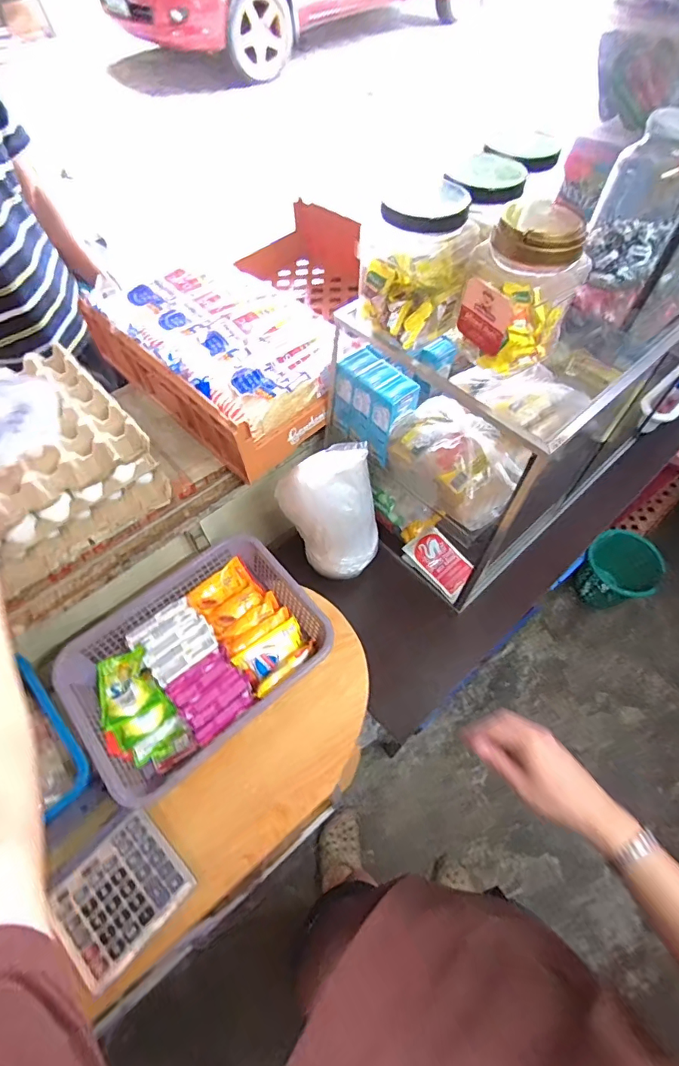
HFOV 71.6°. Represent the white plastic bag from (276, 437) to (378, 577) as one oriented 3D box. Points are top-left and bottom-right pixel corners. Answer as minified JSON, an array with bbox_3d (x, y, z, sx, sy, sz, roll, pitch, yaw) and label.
[{"bbox_3d":[-0.013,-0.024,0.717,0.141,0.239,0.082,-9,58,-2],"label":"white plastic bag"}]

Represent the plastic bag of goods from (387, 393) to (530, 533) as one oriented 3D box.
[{"bbox_3d":[0.160,-0.102,0.667,0.181,0.125,0.083,39,68,23],"label":"plastic bag of goods"}]

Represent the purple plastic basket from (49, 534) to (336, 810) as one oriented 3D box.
[{"bbox_3d":[-0.214,0.178,0.713,0.345,0.081,0.271,-37,63,-18],"label":"purple plastic basket"}]

